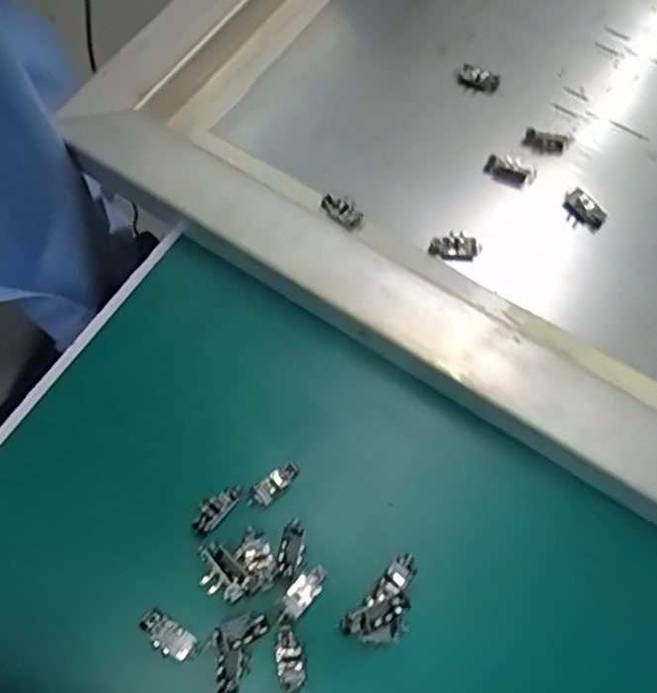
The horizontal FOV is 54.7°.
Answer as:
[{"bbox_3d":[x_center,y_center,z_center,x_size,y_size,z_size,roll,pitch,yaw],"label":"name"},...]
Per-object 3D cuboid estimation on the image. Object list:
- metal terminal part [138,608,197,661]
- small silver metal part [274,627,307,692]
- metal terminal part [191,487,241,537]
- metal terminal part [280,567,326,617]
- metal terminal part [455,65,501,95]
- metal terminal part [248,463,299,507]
[{"bbox_3d":[-0.067,0.119,0.260,0.024,0.005,0.012,33,71,10],"label":"metal terminal part"},{"bbox_3d":[-0.016,0.128,0.258,0.011,0.004,0.025,-11,70,-7],"label":"small silver metal part"},{"bbox_3d":[-0.050,0.072,0.281,0.012,0.004,0.026,40,72,12],"label":"metal terminal part"},{"bbox_3d":[-0.010,0.102,0.268,0.011,0.004,0.022,43,73,13],"label":"metal terminal part"},{"bbox_3d":[0.088,-0.157,0.376,0.025,0.011,0.014,20,69,5],"label":"metal terminal part"},{"bbox_3d":[-0.025,0.062,0.286,0.026,0.004,0.010,-39,75,-1],"label":"metal terminal part"}]

